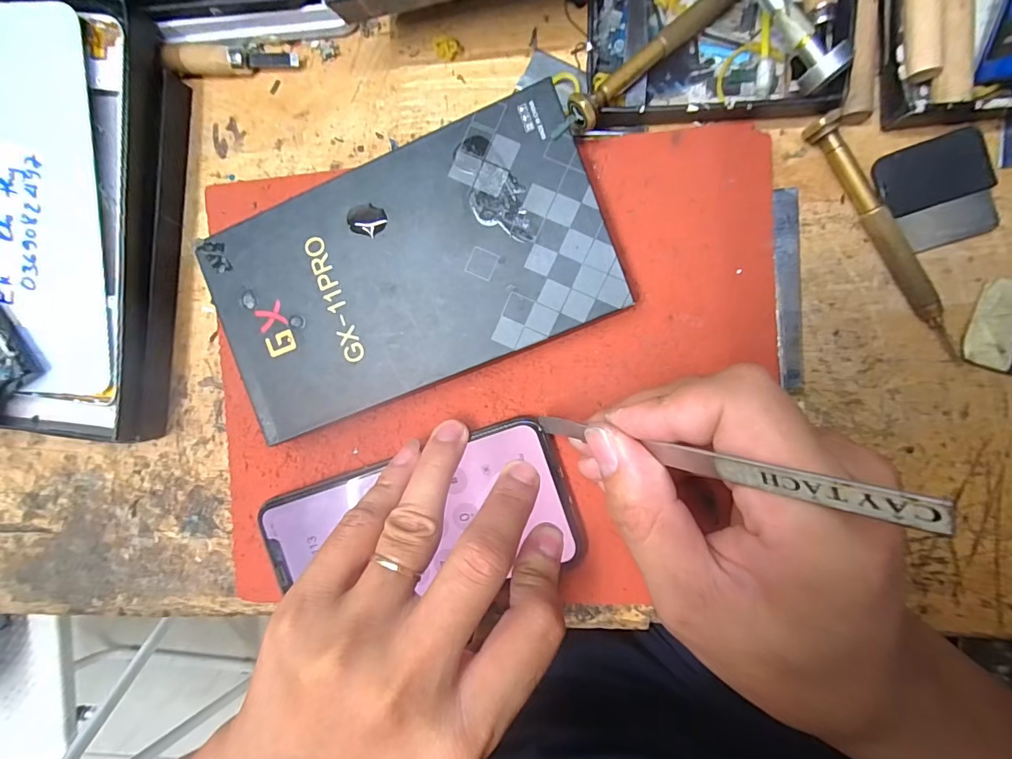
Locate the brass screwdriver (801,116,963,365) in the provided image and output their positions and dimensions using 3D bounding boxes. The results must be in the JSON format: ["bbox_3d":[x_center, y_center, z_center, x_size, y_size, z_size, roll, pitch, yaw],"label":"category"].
[{"bbox_3d":[0.153,-0.056,0.184,0.010,0.008,0.110,-32,90,8],"label":"brass screwdriver"}]

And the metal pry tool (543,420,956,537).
[{"bbox_3d":[0.052,0.023,0.145,0.004,0.133,0.007,-25,105,-27],"label":"metal pry tool"}]

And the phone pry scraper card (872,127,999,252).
[{"bbox_3d":[0.173,-0.075,0.183,0.039,0.004,0.041,-16,92,8],"label":"phone pry scraper card"}]

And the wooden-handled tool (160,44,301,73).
[{"bbox_3d":[-0.125,-0.149,0.211,0.059,0.012,0.011,-1,94,7],"label":"wooden-handled tool"}]

